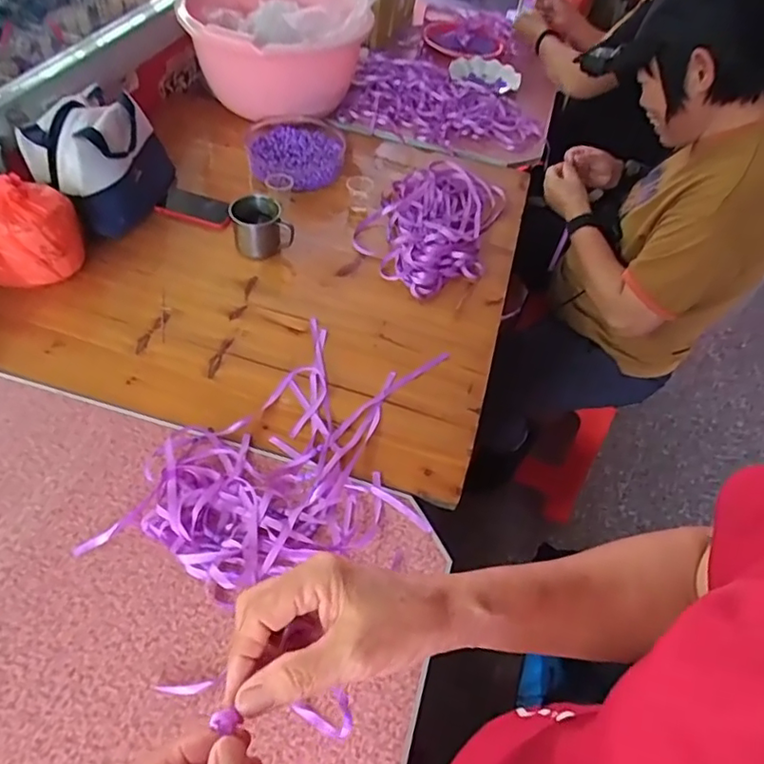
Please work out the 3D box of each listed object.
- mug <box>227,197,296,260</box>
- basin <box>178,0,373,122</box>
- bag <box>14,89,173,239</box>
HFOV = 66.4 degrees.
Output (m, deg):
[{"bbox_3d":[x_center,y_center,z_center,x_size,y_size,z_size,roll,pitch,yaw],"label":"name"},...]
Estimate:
[{"bbox_3d":[-0.212,-0.267,1.022,0.097,0.079,0.083,-13,53,-17],"label":"mug"},{"bbox_3d":[-0.242,-0.764,1.331,0.392,0.189,0.393,7,50,-1],"label":"basin"},{"bbox_3d":[-0.481,-0.392,1.023,0.145,0.174,0.249,16,51,7],"label":"bag"}]

